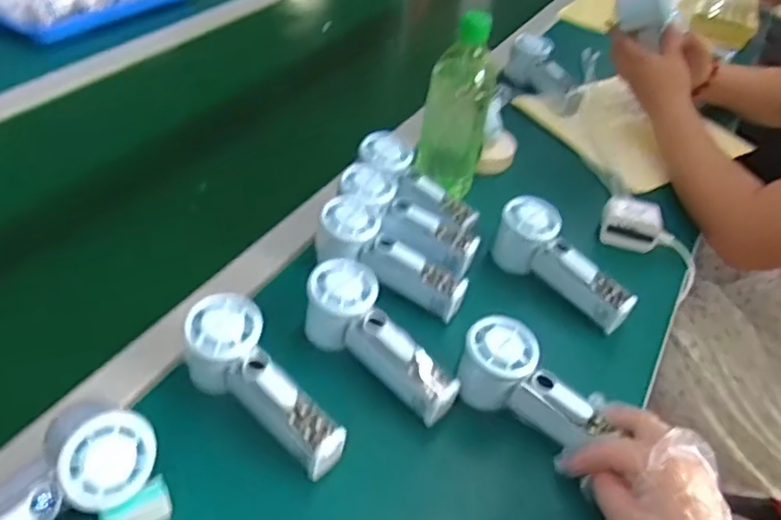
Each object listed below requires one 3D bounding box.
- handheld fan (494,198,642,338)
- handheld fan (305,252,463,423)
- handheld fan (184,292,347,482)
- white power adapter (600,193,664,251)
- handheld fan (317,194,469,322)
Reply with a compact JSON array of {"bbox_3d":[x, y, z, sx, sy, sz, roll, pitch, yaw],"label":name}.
[{"bbox_3d":[0.168,0.009,0.645,0.047,0.067,0.153,-29,66,-34],"label":"handheld fan"},{"bbox_3d":[-0.012,0.071,0.542,0.055,0.062,0.157,-31,66,-35],"label":"handheld fan"},{"bbox_3d":[-0.099,0.099,0.494,0.059,0.054,0.161,-31,67,-35],"label":"handheld fan"},{"bbox_3d":[0.271,-0.044,0.731,0.065,0.040,0.043,20,43,15],"label":"white power adapter"},{"bbox_3d":[-0.002,0.003,0.621,0.156,0.061,0.054,35,47,9],"label":"handheld fan"}]

